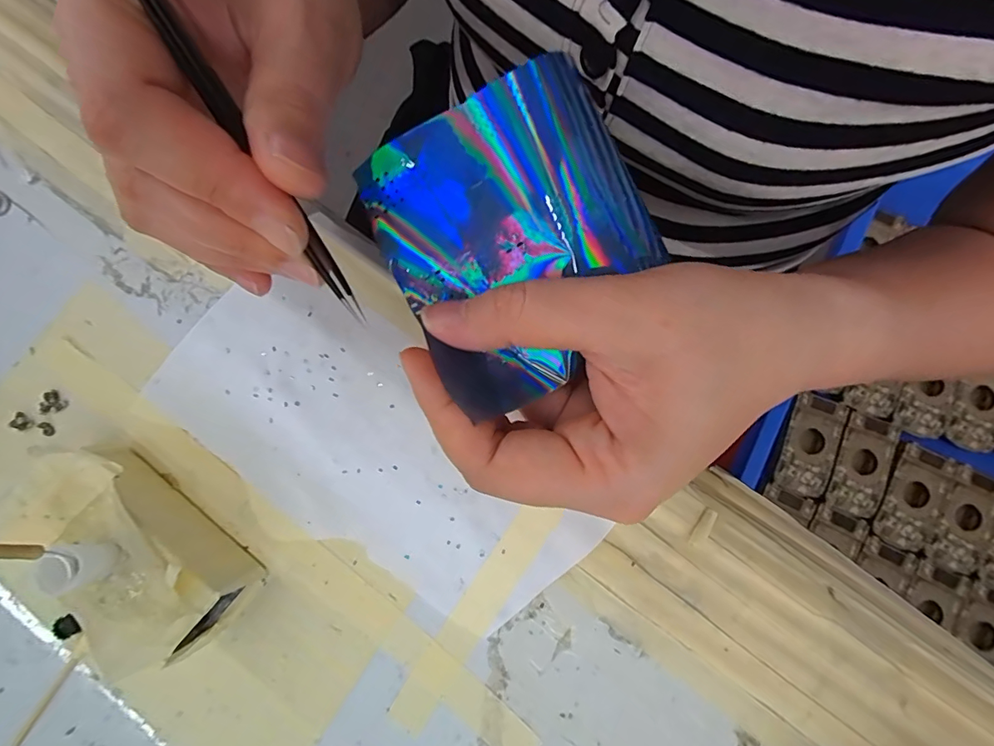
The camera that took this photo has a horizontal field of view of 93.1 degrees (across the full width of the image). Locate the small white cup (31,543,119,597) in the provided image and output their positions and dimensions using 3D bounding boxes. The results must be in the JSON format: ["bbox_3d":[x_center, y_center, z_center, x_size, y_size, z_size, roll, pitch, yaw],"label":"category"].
[{"bbox_3d":[-0.131,0.061,0.148,0.013,0.017,0.014,0,83,1],"label":"small white cup"}]

